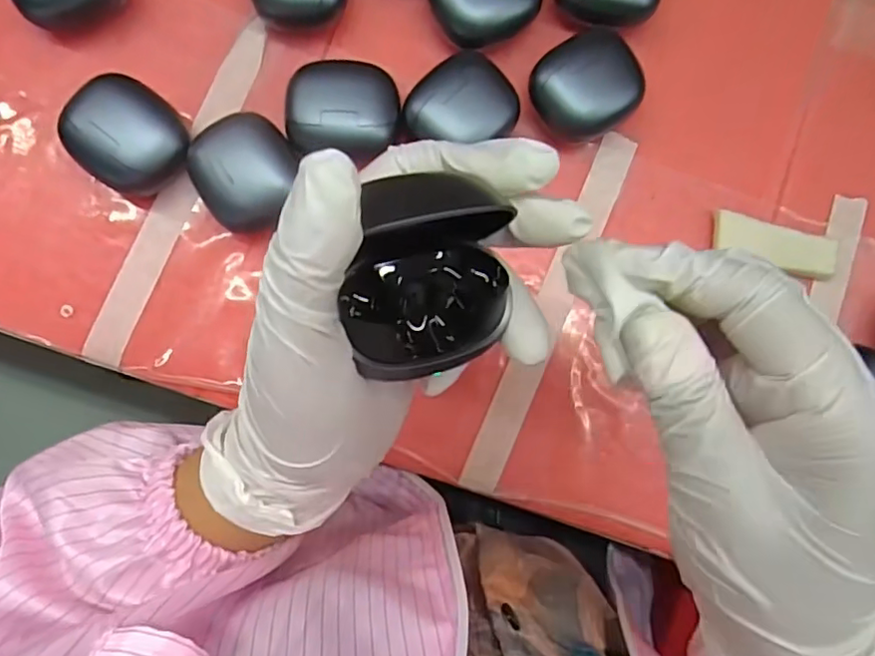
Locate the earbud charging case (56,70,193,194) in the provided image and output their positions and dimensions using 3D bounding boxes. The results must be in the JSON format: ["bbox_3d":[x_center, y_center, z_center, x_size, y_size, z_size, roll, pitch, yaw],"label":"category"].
[{"bbox_3d":[-0.154,-0.095,0.297,0.053,0.028,0.049,41,84,-1],"label":"earbud charging case"}]

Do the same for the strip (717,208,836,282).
[{"bbox_3d":[0.184,-0.044,0.324,0.069,0.010,0.023,13,85,-4],"label":"strip"}]

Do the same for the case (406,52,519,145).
[{"bbox_3d":[0.010,-0.111,0.308,0.050,0.026,0.047,-44,97,-5],"label":"case"}]

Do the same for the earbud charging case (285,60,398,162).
[{"bbox_3d":[-0.048,-0.109,0.305,0.054,0.031,0.049,14,85,-4],"label":"earbud charging case"}]

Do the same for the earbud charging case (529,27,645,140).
[{"bbox_3d":[0.078,-0.125,0.314,0.055,0.028,0.046,-31,89,-6],"label":"earbud charging case"}]

